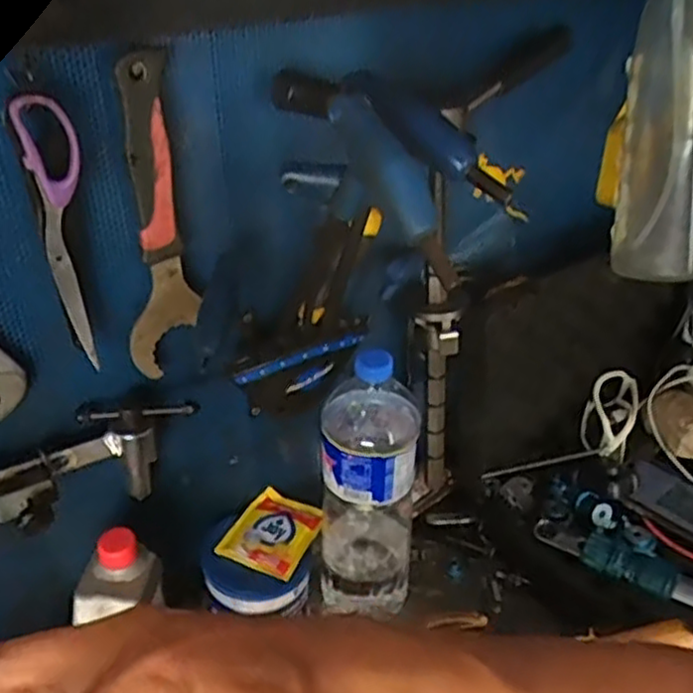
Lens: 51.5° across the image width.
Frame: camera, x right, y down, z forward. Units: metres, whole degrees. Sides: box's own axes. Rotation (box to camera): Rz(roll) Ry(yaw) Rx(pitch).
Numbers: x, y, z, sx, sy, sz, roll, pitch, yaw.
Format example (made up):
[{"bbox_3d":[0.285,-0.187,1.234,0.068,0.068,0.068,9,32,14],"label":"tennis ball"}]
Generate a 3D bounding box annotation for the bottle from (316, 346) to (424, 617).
[{"bbox_3d":[0.020,0.134,0.681,0.090,0.303,0.101,2,33,4],"label":"bottle"}]

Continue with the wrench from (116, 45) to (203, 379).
[{"bbox_3d":[-0.140,-0.090,0.527,0.052,0.236,0.013,-16,36,-23],"label":"wrench"}]

